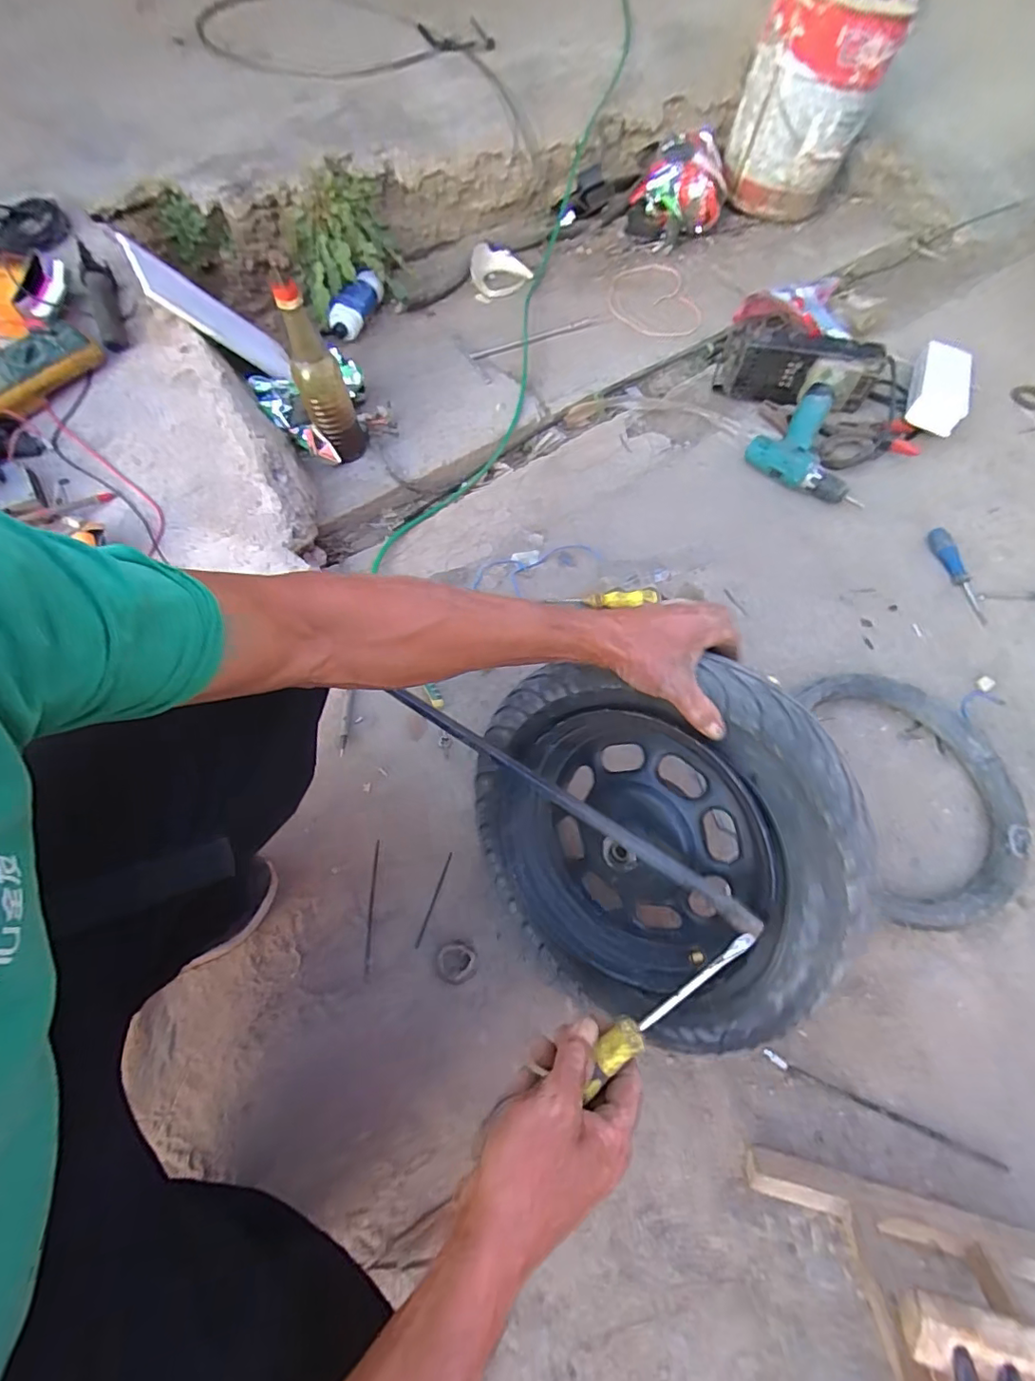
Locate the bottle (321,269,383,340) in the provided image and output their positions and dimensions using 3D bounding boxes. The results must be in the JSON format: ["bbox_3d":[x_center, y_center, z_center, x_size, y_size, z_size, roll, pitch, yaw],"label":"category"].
[{"bbox_3d":[-0.340,-0.798,1.120,0.074,0.054,0.164,14,65,7],"label":"bottle"}]

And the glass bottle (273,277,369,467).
[{"bbox_3d":[-0.310,-0.492,0.867,0.081,0.253,0.062,-22,66,-10],"label":"glass bottle"}]

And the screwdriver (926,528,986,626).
[{"bbox_3d":[0.715,-0.187,0.870,0.030,0.027,0.173,-8,65,-4],"label":"screwdriver"}]

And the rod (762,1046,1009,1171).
[{"bbox_3d":[0.389,0.449,0.582,0.243,0.007,0.012,23,64,10],"label":"rod"}]

